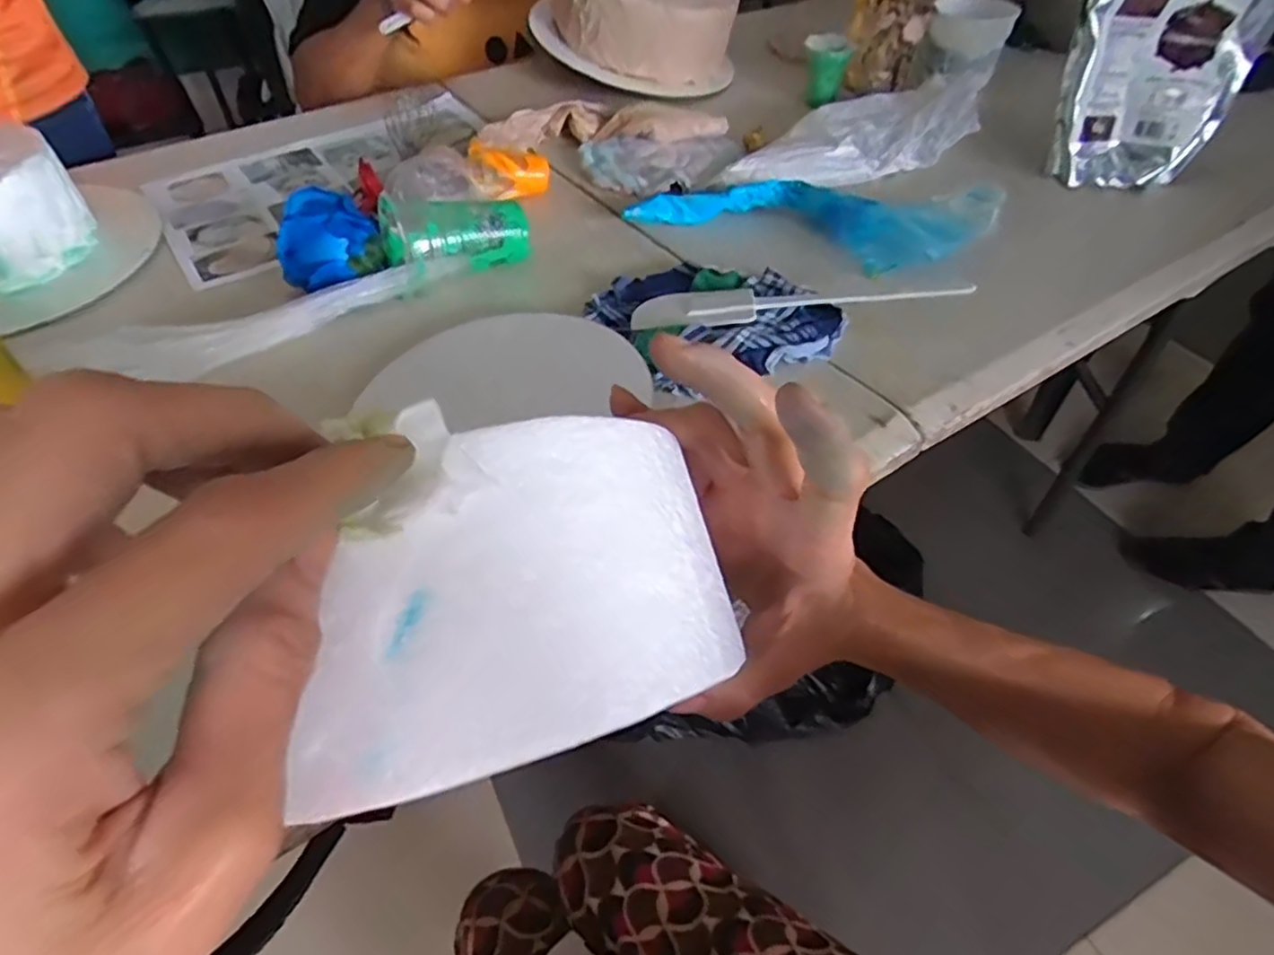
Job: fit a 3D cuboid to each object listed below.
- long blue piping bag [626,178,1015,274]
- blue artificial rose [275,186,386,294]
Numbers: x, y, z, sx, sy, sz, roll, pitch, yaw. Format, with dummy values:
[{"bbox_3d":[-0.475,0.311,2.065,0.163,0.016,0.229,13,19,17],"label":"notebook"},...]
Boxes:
[{"bbox_3d":[0.139,-0.221,0.567,0.281,0.037,0.091,18,49,19],"label":"long blue piping bag"},{"bbox_3d":[-0.235,-0.183,0.530,0.076,0.048,0.059,-17,48,-14],"label":"blue artificial rose"}]

